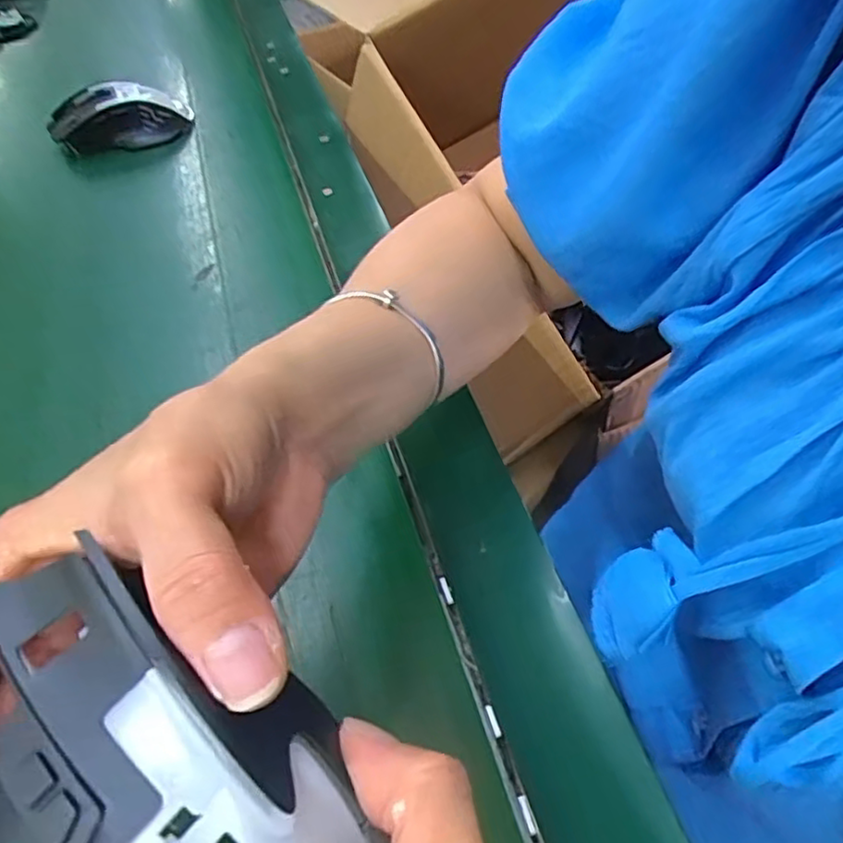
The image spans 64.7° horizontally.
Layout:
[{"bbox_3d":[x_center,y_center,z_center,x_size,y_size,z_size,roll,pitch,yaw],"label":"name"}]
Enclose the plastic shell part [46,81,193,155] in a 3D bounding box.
[{"bbox_3d":[-0.260,-0.262,0.577,0.119,0.042,0.060,-14,51,-12],"label":"plastic shell part"}]

